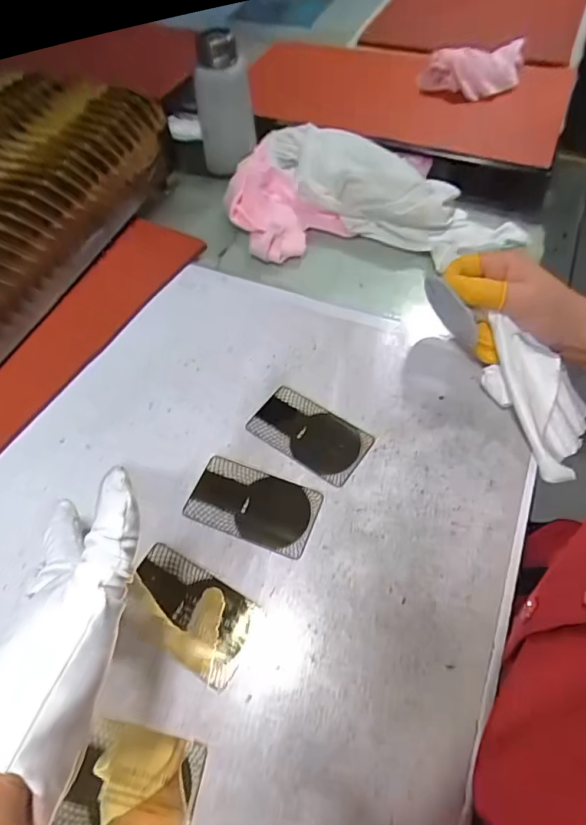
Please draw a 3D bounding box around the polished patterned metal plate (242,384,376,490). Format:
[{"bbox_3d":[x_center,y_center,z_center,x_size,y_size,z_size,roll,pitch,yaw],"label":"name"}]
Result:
[{"bbox_3d":[0.012,0.015,0.344,0.086,0.004,0.048,29,63,21],"label":"polished patterned metal plate"}]

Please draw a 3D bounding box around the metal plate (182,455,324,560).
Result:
[{"bbox_3d":[-0.027,0.063,0.317,0.087,0.005,0.049,18,57,14],"label":"metal plate"}]

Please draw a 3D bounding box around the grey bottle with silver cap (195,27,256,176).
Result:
[{"bbox_3d":[-0.073,-0.325,0.496,0.058,0.125,0.054,-9,56,-2],"label":"grey bottle with silver cap"}]

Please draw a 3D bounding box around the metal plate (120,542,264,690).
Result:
[{"bbox_3d":[-0.064,0.120,0.280,0.084,0.005,0.049,24,61,16],"label":"metal plate"}]

